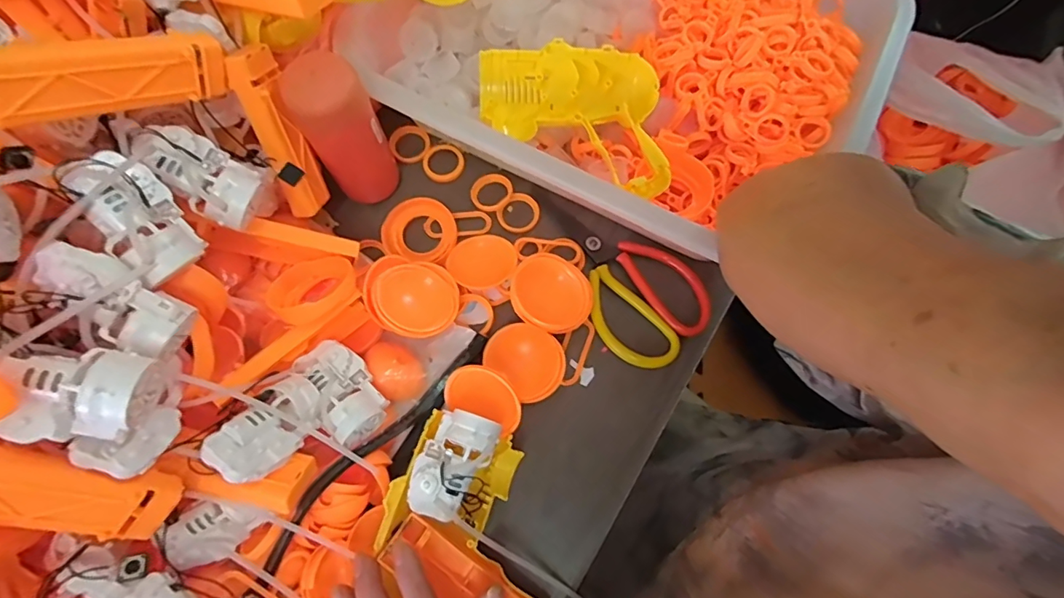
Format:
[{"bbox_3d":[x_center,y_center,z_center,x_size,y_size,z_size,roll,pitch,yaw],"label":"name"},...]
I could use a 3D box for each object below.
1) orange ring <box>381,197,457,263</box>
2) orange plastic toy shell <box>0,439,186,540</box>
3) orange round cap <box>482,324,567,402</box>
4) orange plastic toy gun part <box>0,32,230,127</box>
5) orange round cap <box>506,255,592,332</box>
[{"bbox_3d":[-0.091,-0.056,0.406,0.056,0.012,0.051,0,72,-1],"label":"orange ring"},{"bbox_3d":[-0.229,0.090,0.234,0.014,0.108,0.034,8,67,43],"label":"orange plastic toy shell"},{"bbox_3d":[-0.003,0.044,0.365,0.057,0.014,0.047,42,76,11],"label":"orange round cap"},{"bbox_3d":[-0.213,-0.116,0.256,0.014,0.031,0.112,35,40,10],"label":"orange plastic toy gun part"},{"bbox_3d":[0.015,-0.004,0.372,0.062,0.013,0.058,8,66,-19],"label":"orange round cap"}]

